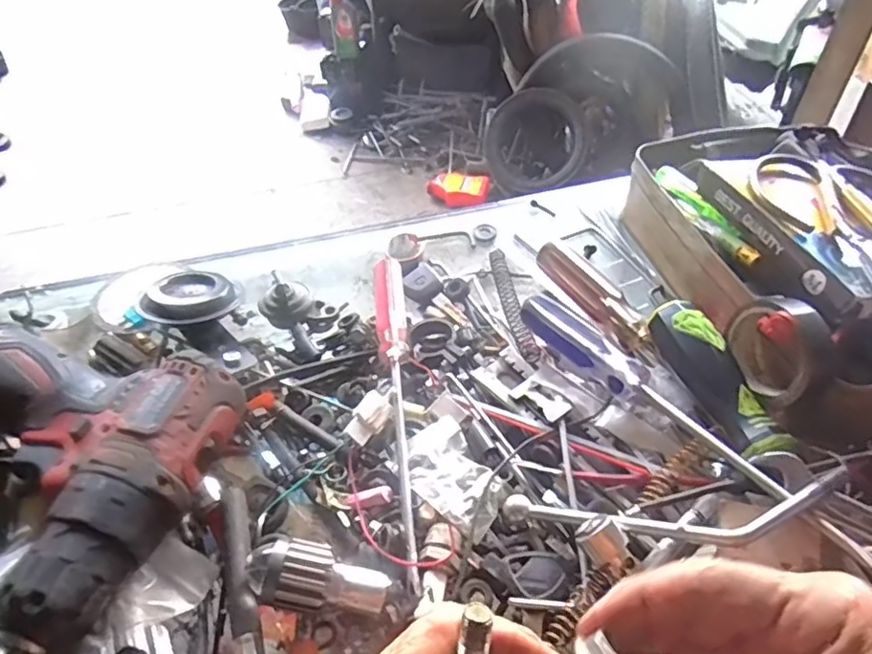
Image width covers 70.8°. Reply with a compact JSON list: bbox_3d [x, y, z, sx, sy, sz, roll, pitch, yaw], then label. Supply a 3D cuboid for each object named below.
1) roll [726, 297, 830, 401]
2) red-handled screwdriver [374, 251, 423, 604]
[{"bbox_3d":[0.186,0.009,0.332,0.026,0.054,0.053,-15,50,-11],"label":"roll"},{"bbox_3d":[-0.023,0.042,0.362,0.019,0.021,0.215,-5,49,-3],"label":"red-handled screwdriver"}]

